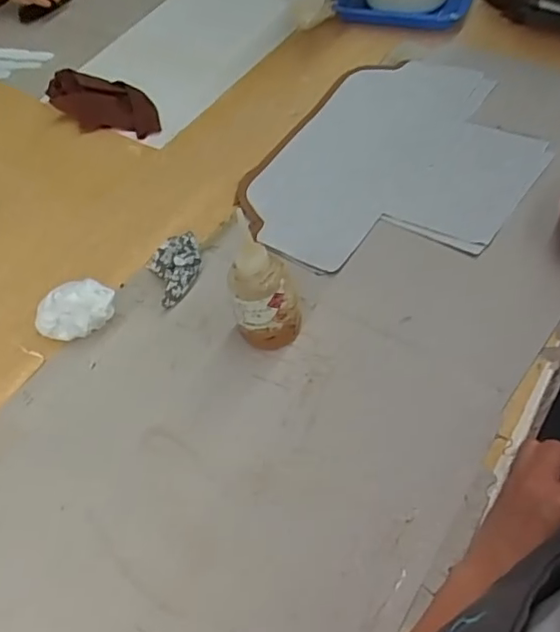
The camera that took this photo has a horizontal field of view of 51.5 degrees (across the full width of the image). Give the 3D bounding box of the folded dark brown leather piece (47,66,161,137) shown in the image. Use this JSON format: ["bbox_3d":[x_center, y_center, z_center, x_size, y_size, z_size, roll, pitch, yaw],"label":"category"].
[{"bbox_3d":[-0.263,-0.328,0.891,0.200,0.034,0.118,36,63,26],"label":"folded dark brown leather piece"}]

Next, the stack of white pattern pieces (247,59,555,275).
[{"bbox_3d":[0.153,-0.191,0.728,0.292,0.011,0.389,31,66,26],"label":"stack of white pattern pieces"}]

